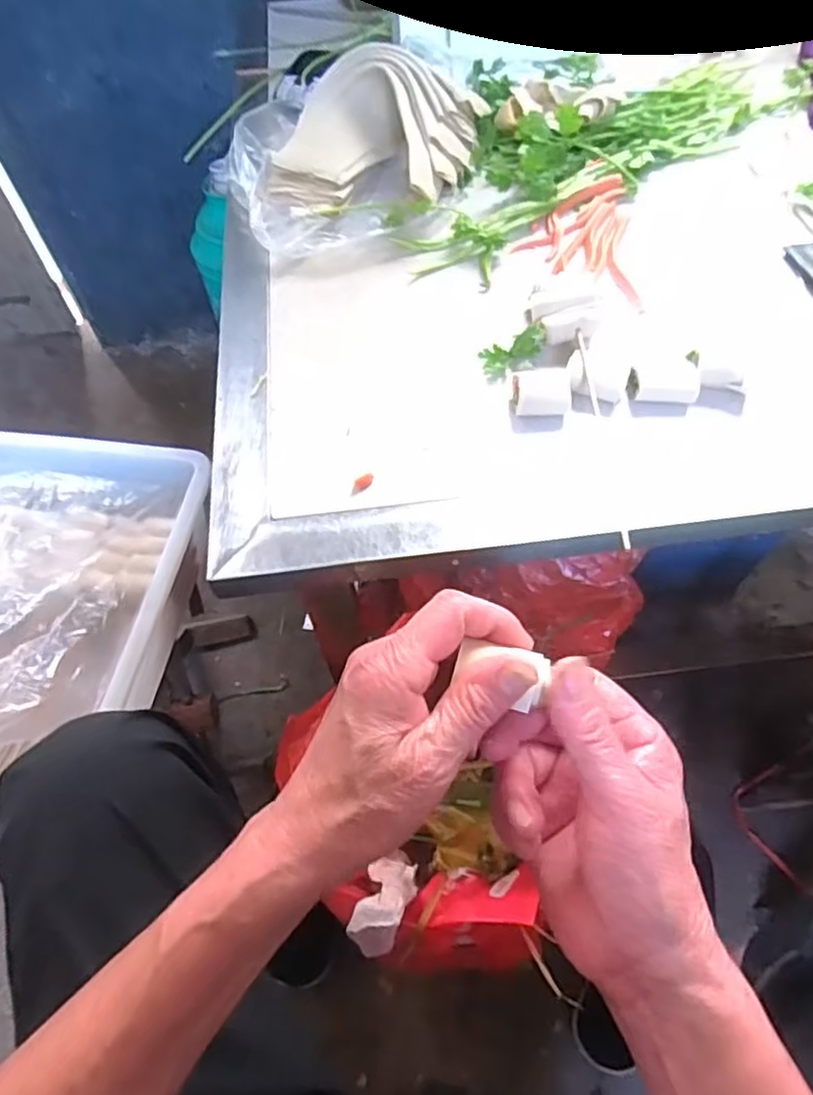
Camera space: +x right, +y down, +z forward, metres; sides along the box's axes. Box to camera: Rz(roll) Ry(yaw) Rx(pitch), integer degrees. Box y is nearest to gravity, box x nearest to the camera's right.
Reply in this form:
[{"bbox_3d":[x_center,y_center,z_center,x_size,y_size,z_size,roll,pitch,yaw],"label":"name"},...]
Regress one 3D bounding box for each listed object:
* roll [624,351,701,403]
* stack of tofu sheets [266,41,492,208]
[{"bbox_3d":[0.170,-0.111,0.436,0.044,0.021,0.039,4,58,5],"label":"roll"},{"bbox_3d":[-0.026,-0.356,0.560,0.149,0.074,0.172,18,60,14],"label":"stack of tofu sheets"}]

